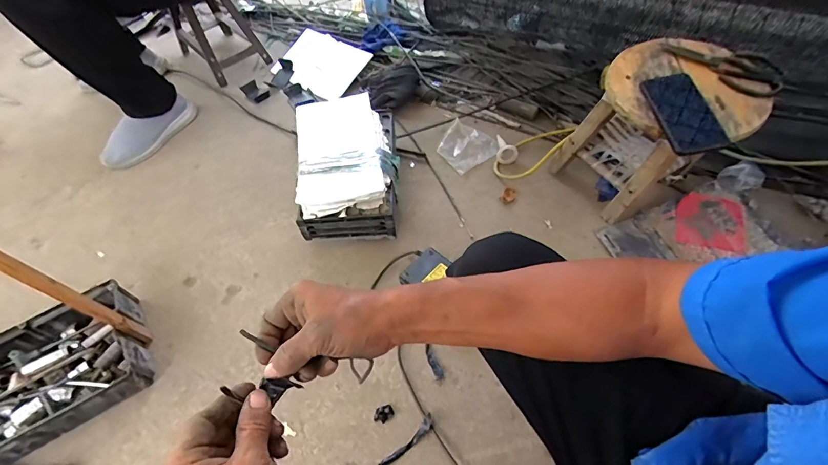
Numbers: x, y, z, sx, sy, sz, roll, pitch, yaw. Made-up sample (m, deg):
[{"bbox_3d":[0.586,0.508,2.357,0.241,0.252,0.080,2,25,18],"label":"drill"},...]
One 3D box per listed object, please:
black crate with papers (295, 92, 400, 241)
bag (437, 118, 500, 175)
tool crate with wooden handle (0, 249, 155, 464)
[{"bbox_3d":[-0.137,-0.140,0.888,0.205,0.133,0.310,-8,55,1],"label":"black crate with papers"},{"bbox_3d":[0.124,-0.211,0.983,0.118,0.018,0.120,-38,74,-4],"label":"bag"},{"bbox_3d":[-0.667,0.177,0.601,0.349,0.362,0.226,-31,61,-17],"label":"tool crate with wooden handle"}]

